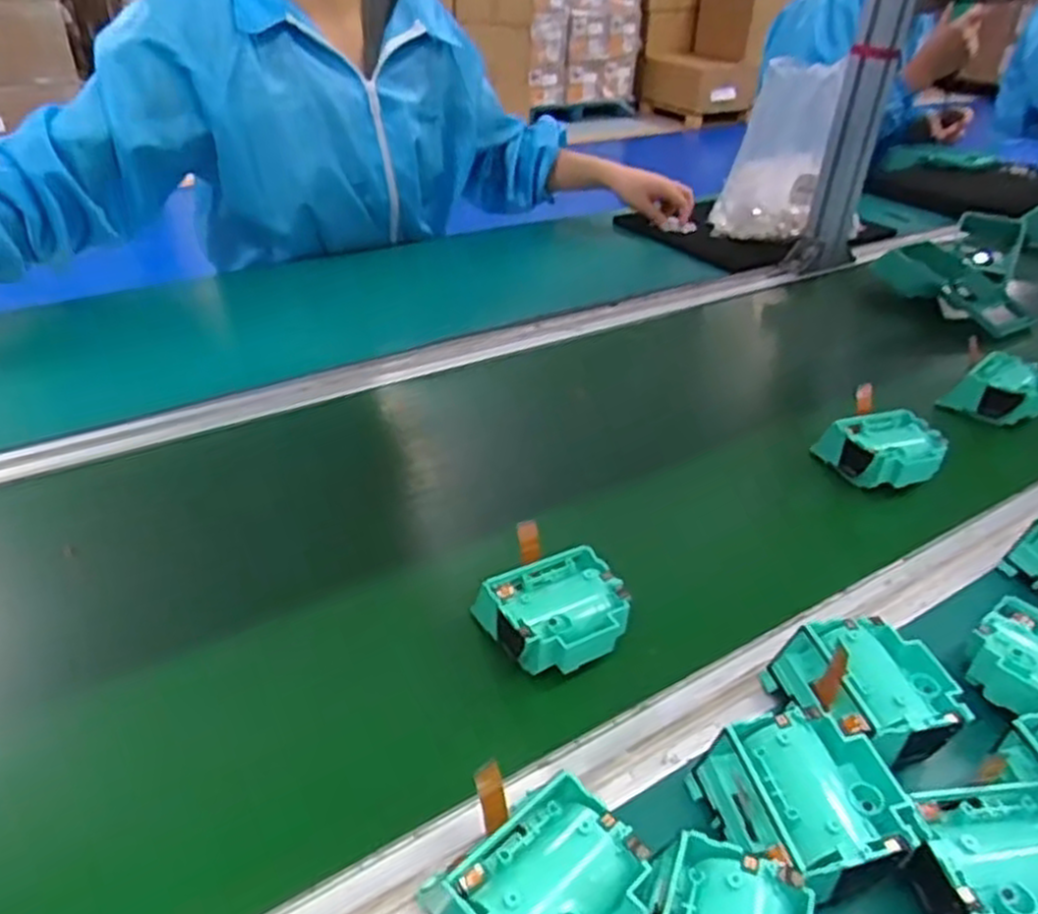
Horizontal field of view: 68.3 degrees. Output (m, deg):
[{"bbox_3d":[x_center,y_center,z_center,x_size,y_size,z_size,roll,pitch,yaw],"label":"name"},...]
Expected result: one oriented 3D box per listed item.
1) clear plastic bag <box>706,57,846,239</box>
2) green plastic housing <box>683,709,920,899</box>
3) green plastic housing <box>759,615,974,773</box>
[{"bbox_3d":[0.345,-0.404,1.045,0.127,0.234,0.076,11,35,11],"label":"clear plastic bag"},{"bbox_3d":[0.133,0.164,0.356,0.071,0.044,0.080,-10,36,-19],"label":"green plastic housing"},{"bbox_3d":[0.189,0.128,0.414,0.074,0.042,0.079,-9,36,-17],"label":"green plastic housing"}]

